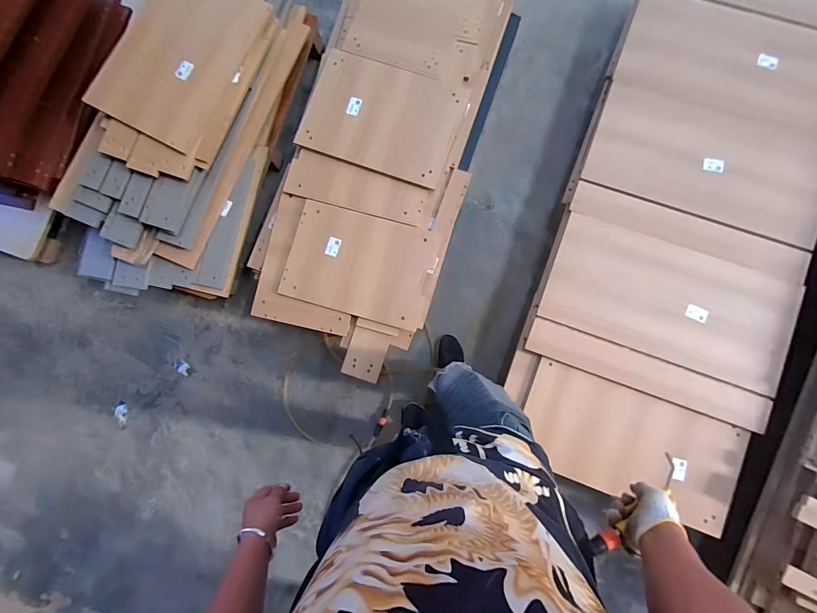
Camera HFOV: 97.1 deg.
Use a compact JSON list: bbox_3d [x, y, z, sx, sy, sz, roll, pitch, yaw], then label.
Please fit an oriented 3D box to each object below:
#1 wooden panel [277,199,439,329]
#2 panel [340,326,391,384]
[{"bbox_3d":[-0.166,-0.142,1.190,0.460,0.012,0.332,15,85,4],"label":"wooden panel"},{"bbox_3d":[-0.141,0.159,1.196,0.122,0.019,0.163,17,85,5],"label":"panel"}]

